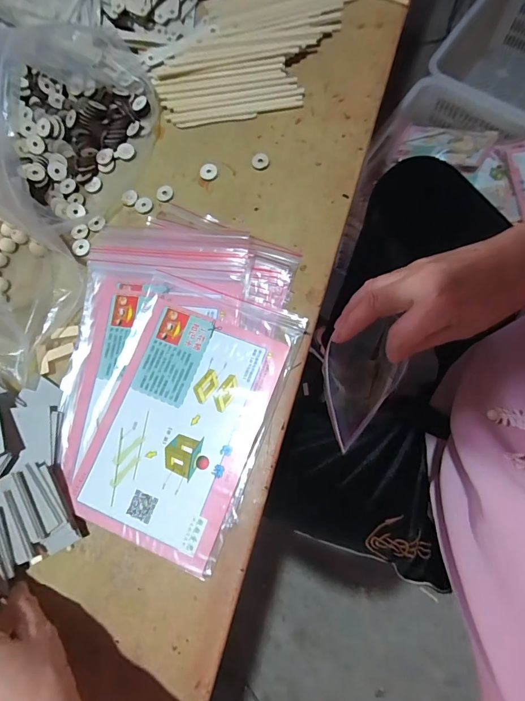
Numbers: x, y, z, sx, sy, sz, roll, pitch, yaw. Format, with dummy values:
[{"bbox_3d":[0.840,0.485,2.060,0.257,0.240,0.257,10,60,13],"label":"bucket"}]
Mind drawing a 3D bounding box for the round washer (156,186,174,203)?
[{"bbox_3d":[-0.108,-0.173,0.413,0.019,0.004,0.021,-19,75,0],"label":"round washer"}]

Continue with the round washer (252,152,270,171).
[{"bbox_3d":[-0.002,-0.207,0.407,0.019,0.005,0.018,-1,76,5],"label":"round washer"}]

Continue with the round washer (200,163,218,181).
[{"bbox_3d":[-0.059,-0.198,0.411,0.020,0.004,0.019,-1,76,5],"label":"round washer"}]

